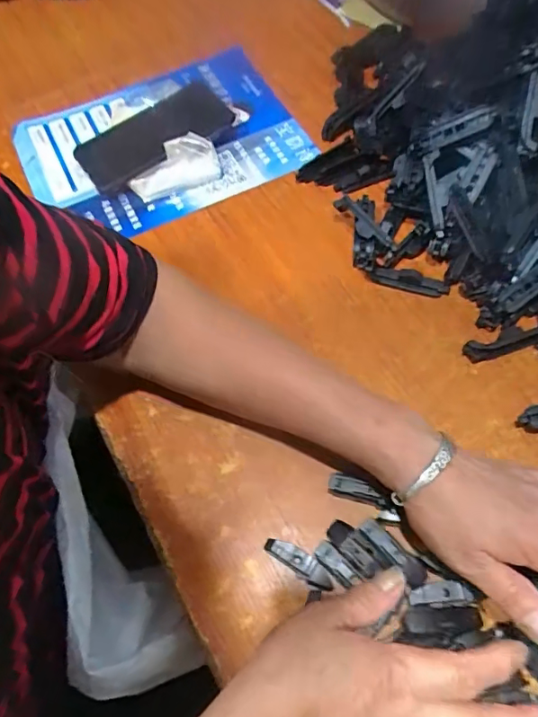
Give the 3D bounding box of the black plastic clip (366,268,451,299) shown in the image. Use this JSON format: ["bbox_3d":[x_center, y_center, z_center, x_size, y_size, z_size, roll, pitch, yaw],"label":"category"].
[{"bbox_3d":[0.123,-0.069,0.451,0.069,0.010,0.017,17,64,11],"label":"black plastic clip"}]

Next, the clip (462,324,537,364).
[{"bbox_3d":[0.198,-0.017,0.417,0.081,0.013,0.020,-22,63,-9],"label":"clip"}]

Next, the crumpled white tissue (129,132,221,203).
[{"bbox_3d":[-0.094,-0.190,0.506,0.087,0.038,0.033,-13,62,-4],"label":"crumpled white tissue"}]

